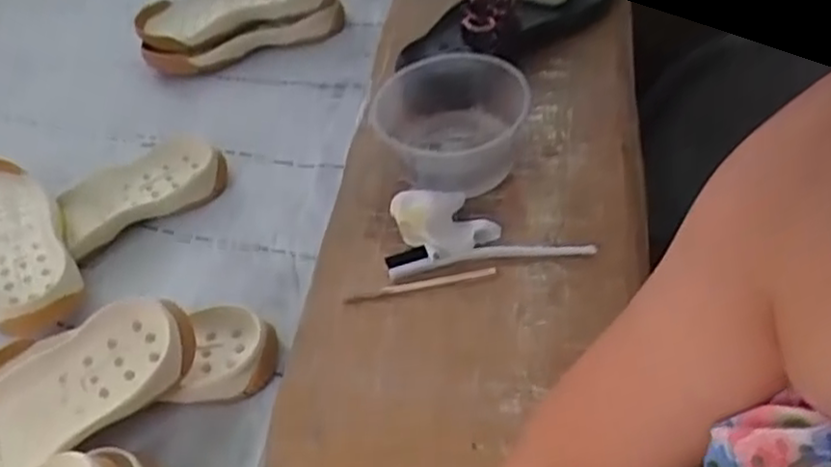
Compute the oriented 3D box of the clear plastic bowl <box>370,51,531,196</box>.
[{"bbox_3d":[0.032,-0.095,0.659,0.121,0.067,0.126,-3,49,4],"label":"clear plastic bowl"}]

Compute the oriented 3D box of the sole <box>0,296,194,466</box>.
[{"bbox_3d":[-0.281,0.137,0.554,0.249,0.051,0.073,-37,54,-7],"label":"sole"}]

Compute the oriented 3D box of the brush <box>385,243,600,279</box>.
[{"bbox_3d":[0.063,0.016,0.604,0.172,0.013,0.024,-5,49,2],"label":"brush"}]

